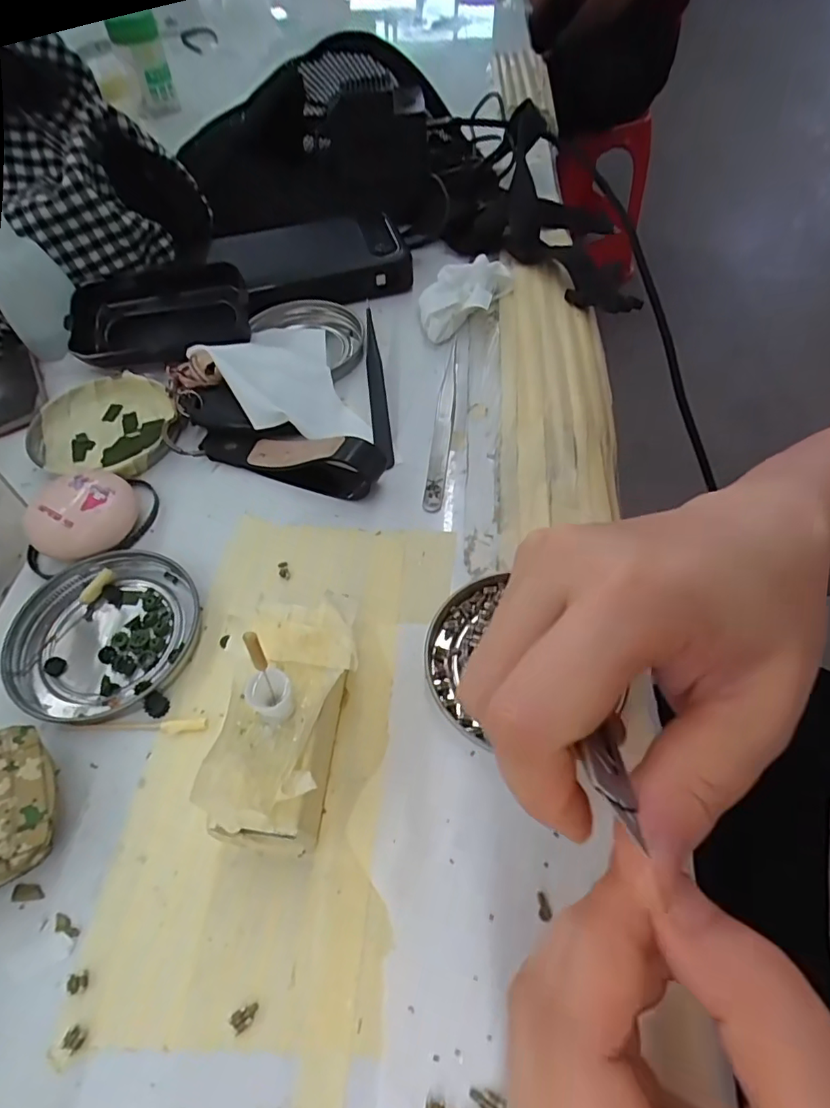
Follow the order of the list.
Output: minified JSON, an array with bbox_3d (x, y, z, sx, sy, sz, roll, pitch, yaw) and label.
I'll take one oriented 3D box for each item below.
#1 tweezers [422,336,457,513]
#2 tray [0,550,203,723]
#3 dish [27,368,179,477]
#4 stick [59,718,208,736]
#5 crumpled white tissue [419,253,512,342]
[{"bbox_3d":[0.017,-0.077,0.307,0.010,0.009,0.126,6,57,6],"label":"tweezers"},{"bbox_3d":[-0.136,0.033,0.239,0.076,0.008,0.074,-1,56,1],"label":"tray"},{"bbox_3d":[-0.178,-0.071,0.307,0.079,0.012,0.083,-1,56,1],"label":"dish"},{"bbox_3d":[-0.111,0.069,0.217,0.055,0.005,0.006,-3,56,0],"label":"stick"},{"bbox_3d":[0.032,-0.173,0.363,0.039,0.018,0.082,34,64,22],"label":"crumpled white tissue"}]

